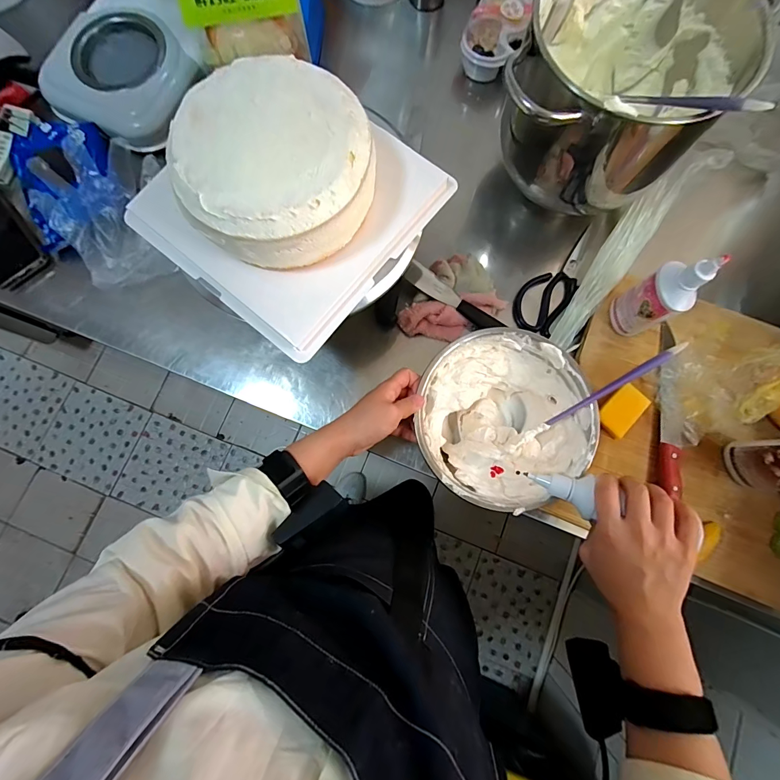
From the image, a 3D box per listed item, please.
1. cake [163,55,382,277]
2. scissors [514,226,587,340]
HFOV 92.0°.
[{"bbox_3d":[-0.109,-0.212,0.362,0.177,0.073,0.168,0,80,-1],"label":"cake"},{"bbox_3d":[0.240,-0.163,0.552,0.068,0.020,0.173,31,81,5],"label":"scissors"}]

